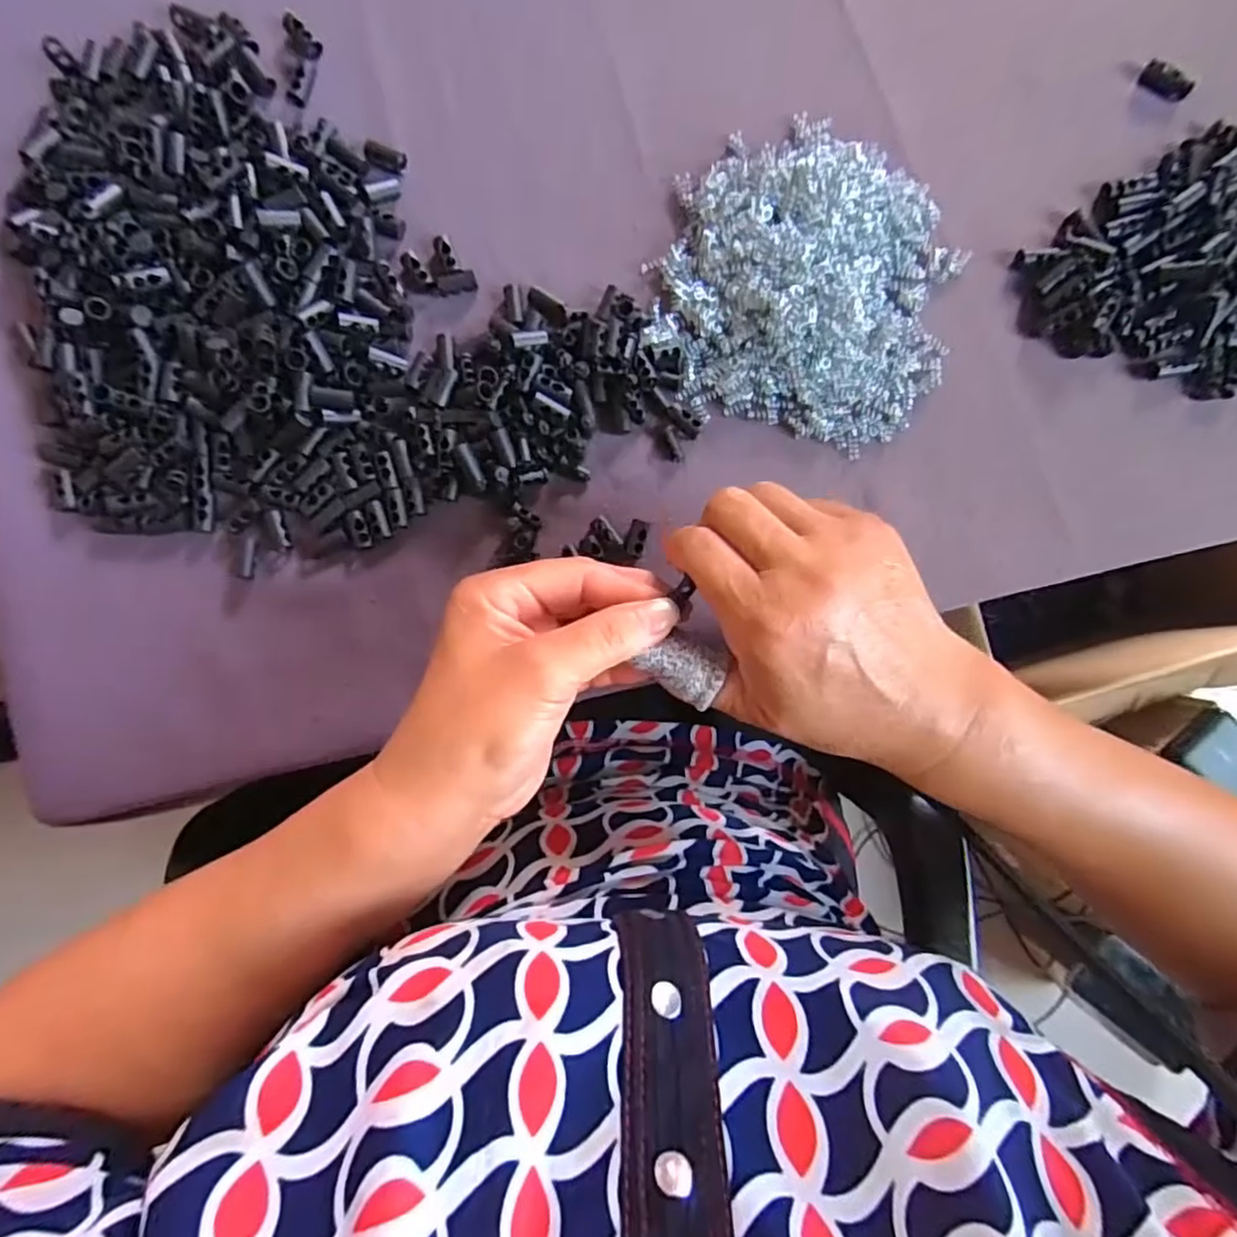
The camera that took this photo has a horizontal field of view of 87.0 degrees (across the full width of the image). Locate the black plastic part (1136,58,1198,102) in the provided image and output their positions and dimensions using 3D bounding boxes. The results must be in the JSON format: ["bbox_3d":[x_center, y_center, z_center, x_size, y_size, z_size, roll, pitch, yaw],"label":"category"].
[{"bbox_3d":[0.275,-0.269,0.326,0.026,0.006,0.010,32,89,0],"label":"black plastic part"}]

